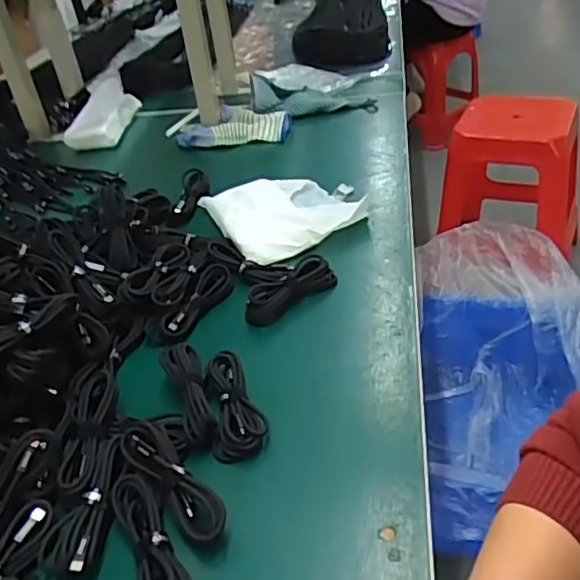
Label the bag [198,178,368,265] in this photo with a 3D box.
[{"bbox_3d":[0.002,-0.105,0.782,0.190,0.028,0.170,-20,38,-15],"label":"bag"}]

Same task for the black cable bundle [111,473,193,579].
[{"bbox_3d":[-0.096,0.176,0.423,0.034,0.023,0.110,-21,38,-16],"label":"black cable bundle"}]

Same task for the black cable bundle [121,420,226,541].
[{"bbox_3d":[-0.087,0.140,0.453,0.028,0.024,0.112,-30,55,-32],"label":"black cable bundle"}]

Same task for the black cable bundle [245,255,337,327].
[{"bbox_3d":[0.002,-0.001,0.638,0.034,0.030,0.111,26,49,38],"label":"black cable bundle"}]

